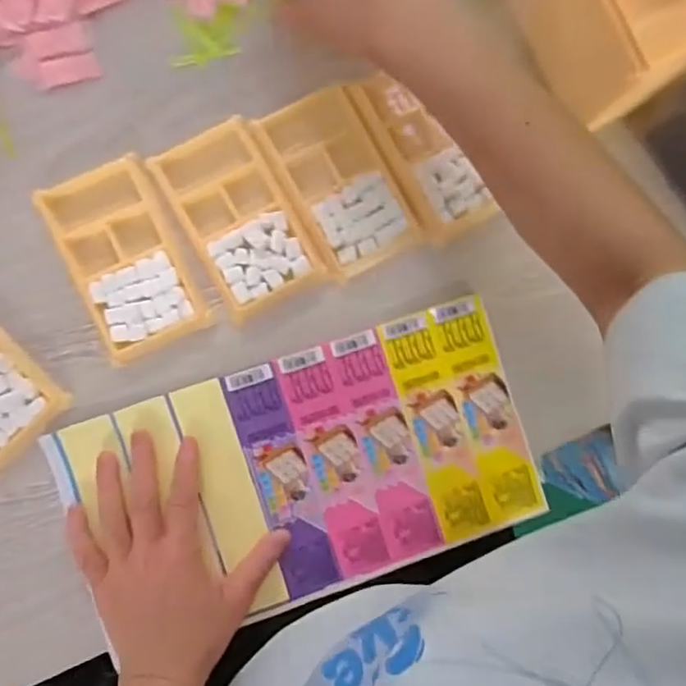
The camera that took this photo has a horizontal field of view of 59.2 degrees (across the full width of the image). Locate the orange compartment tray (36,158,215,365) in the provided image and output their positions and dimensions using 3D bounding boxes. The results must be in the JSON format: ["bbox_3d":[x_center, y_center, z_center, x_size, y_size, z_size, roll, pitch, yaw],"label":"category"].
[{"bbox_3d":[-0.155,-0.061,0.433,0.076,0.011,0.136,-25,89,-7],"label":"orange compartment tray"}]

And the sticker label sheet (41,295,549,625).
[{"bbox_3d":[-0.025,0.095,0.445,0.324,0.008,0.172,-18,91,-6],"label":"sticker label sheet"}]

